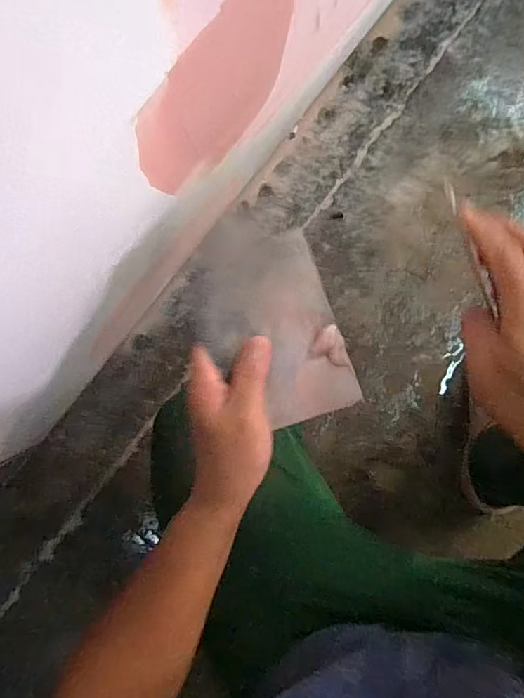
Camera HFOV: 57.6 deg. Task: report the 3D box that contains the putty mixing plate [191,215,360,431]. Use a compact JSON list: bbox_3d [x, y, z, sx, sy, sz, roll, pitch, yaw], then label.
[{"bbox_3d":[0.007,-0.014,0.351,0.095,0.010,0.158,-23,106,-5],"label":"putty mixing plate"}]

